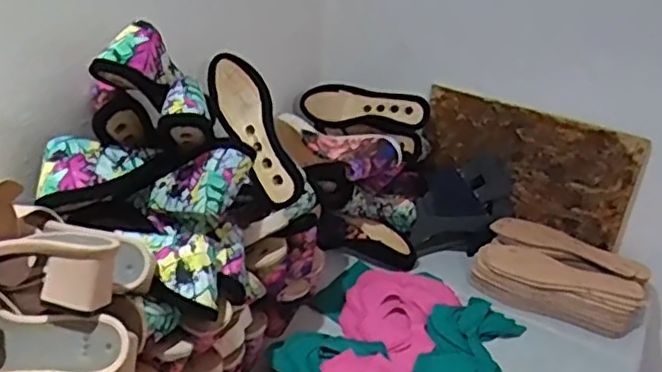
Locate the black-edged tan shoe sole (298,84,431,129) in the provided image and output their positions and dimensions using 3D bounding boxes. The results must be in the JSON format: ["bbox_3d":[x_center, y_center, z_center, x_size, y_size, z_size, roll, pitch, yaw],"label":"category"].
[{"bbox_3d":[0.061,-0.150,1.212,0.237,0.068,0.049,10,30,11],"label":"black-edged tan shoe sole"}]

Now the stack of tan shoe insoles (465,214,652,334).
[{"bbox_3d":[0.376,0.154,1.097,0.263,0.079,0.158,21,33,28],"label":"stack of tan shoe insoles"}]

